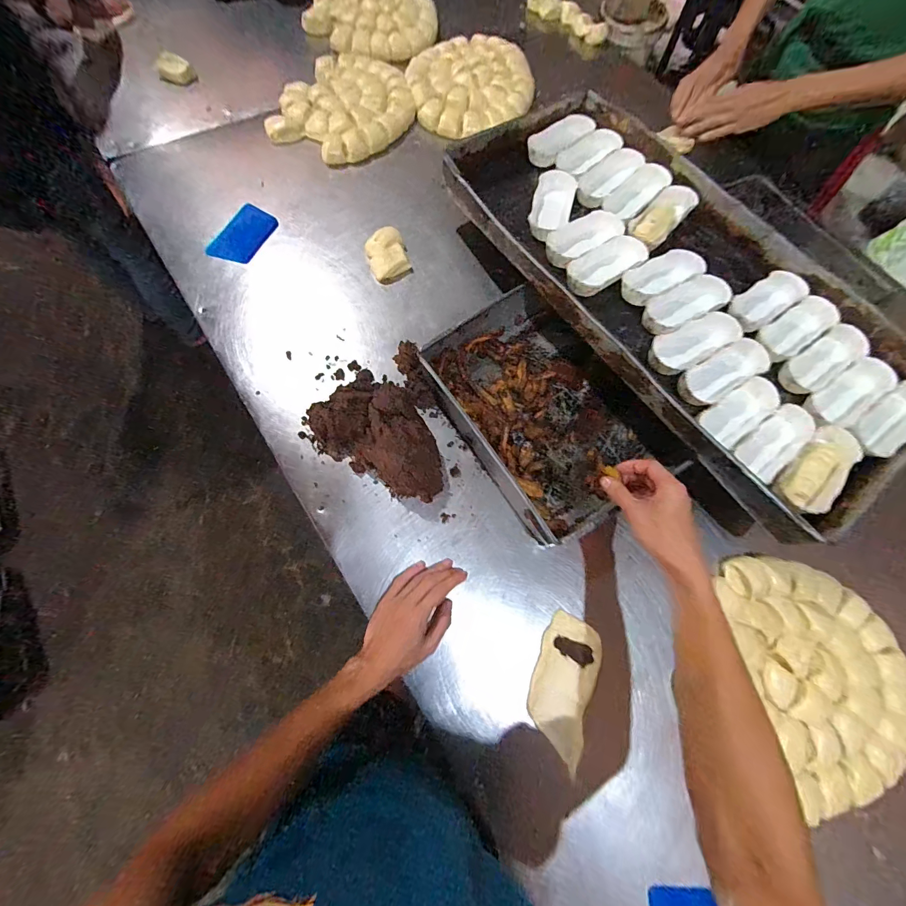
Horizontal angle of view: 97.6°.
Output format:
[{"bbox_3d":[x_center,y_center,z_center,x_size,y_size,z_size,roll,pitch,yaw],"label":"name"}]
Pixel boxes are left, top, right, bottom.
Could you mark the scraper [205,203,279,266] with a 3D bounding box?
[{"bbox_3d":[-0.382,-0.400,0.724,0.080,0.009,0.128,21,73,-1],"label":"scraper"}]

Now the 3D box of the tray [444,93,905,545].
[{"bbox_3d":[0.361,-0.279,0.665,0.380,0.103,0.800,-35,76,-14],"label":"tray"}]

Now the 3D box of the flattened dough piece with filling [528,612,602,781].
[{"bbox_3d":[0.145,0.306,0.520,0.080,0.013,0.171,18,73,-2],"label":"flattened dough piece with filling"}]

